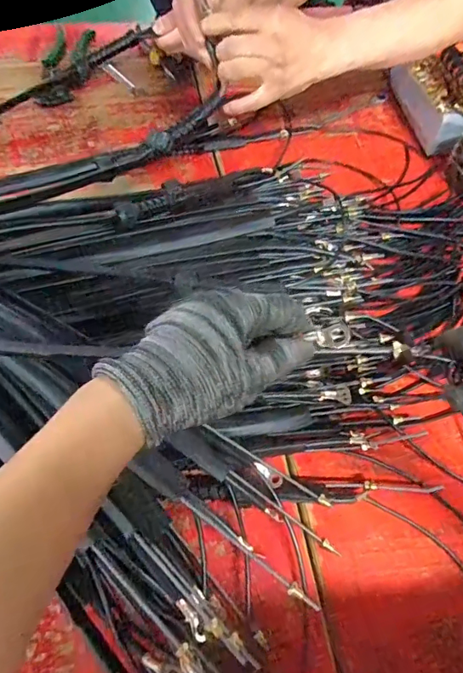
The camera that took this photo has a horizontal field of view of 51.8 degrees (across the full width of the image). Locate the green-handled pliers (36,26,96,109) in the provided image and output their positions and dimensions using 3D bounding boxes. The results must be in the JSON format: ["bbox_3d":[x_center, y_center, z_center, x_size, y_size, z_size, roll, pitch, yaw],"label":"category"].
[{"bbox_3d":[-0.280,-0.464,0.810,0.078,0.021,0.198,0,59,-2],"label":"green-handled pliers"}]

